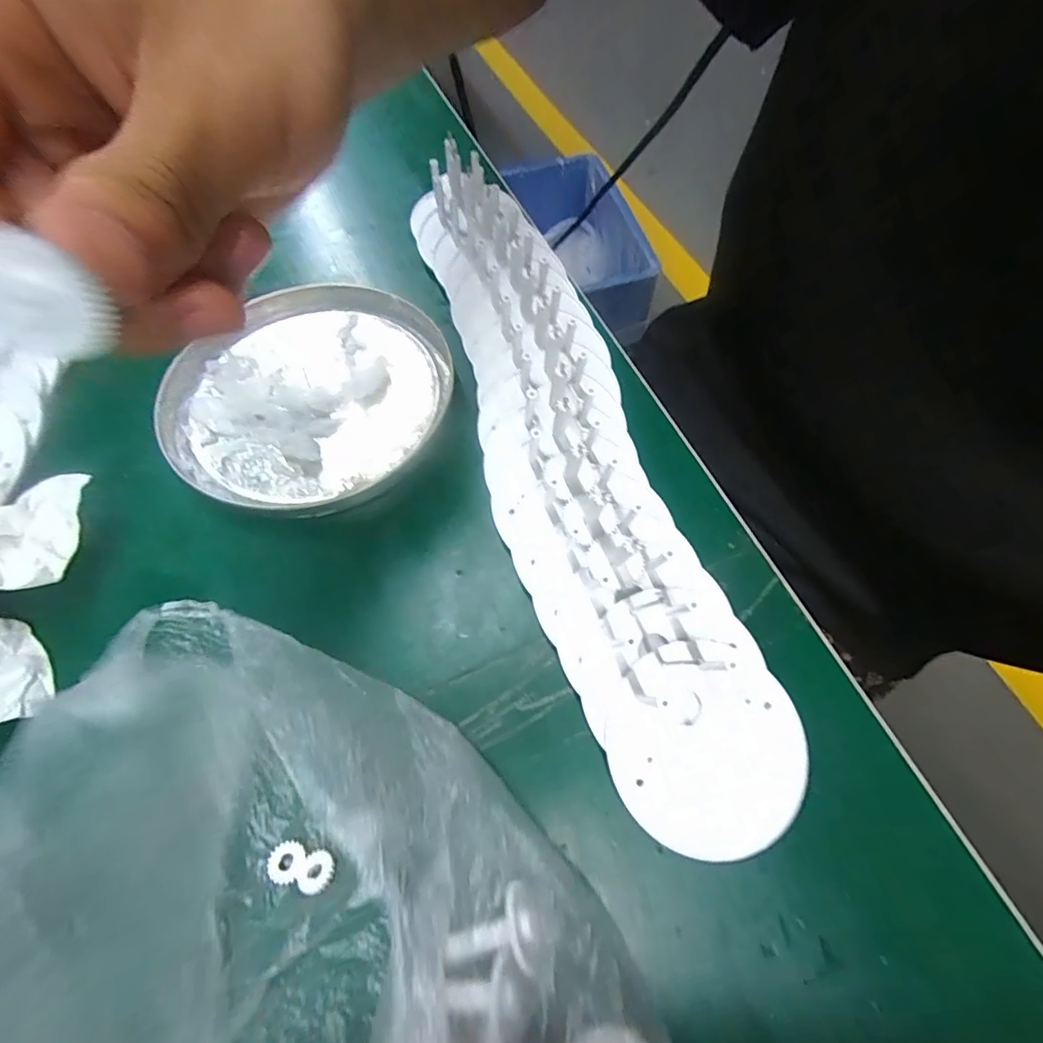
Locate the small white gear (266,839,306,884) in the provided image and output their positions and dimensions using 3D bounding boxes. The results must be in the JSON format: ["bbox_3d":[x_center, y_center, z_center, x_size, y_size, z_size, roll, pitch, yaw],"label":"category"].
[{"bbox_3d":[-0.070,0.100,0.147,0.010,0.004,0.010,13,65,9],"label":"small white gear"}]

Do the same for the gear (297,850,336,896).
[{"bbox_3d":[-0.060,0.102,0.146,0.011,0.004,0.010,-1,64,2],"label":"gear"}]

